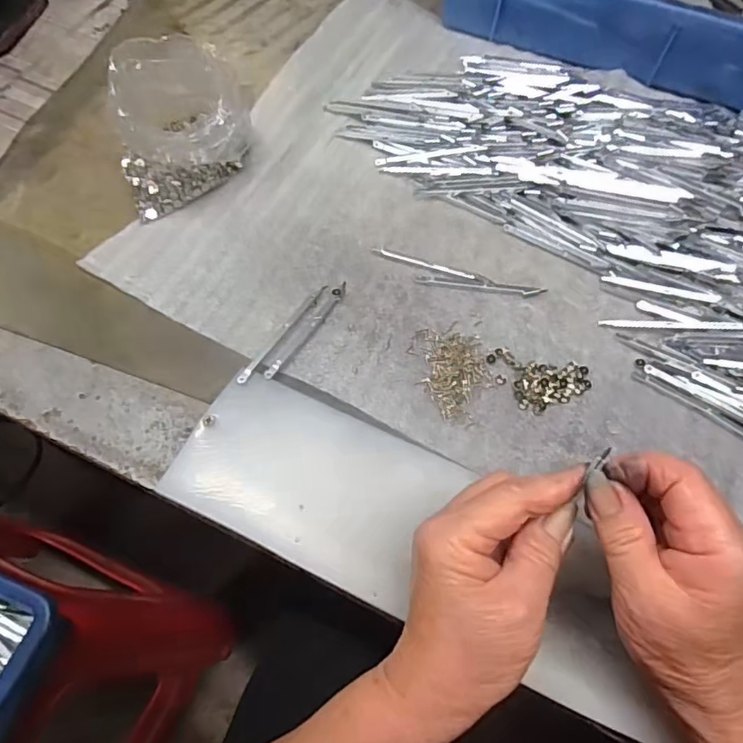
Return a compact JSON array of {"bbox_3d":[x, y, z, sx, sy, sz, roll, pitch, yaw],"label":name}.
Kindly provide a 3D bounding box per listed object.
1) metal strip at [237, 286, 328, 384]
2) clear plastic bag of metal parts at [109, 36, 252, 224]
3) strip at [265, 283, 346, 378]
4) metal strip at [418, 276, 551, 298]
[{"bbox_3d":[-0.060,-0.027,0.379,0.008,0.005,0.093,31,66,12],"label":"metal strip"},{"bbox_3d":[-0.145,-0.190,0.419,0.101,0.077,0.099,-20,66,-12],"label":"clear plastic bag of metal parts"},{"bbox_3d":[-0.043,-0.029,0.382,0.008,0.004,0.091,30,66,12],"label":"strip"},{"bbox_3d":[0.080,-0.063,0.410,0.092,0.004,0.008,8,63,1],"label":"metal strip"}]

